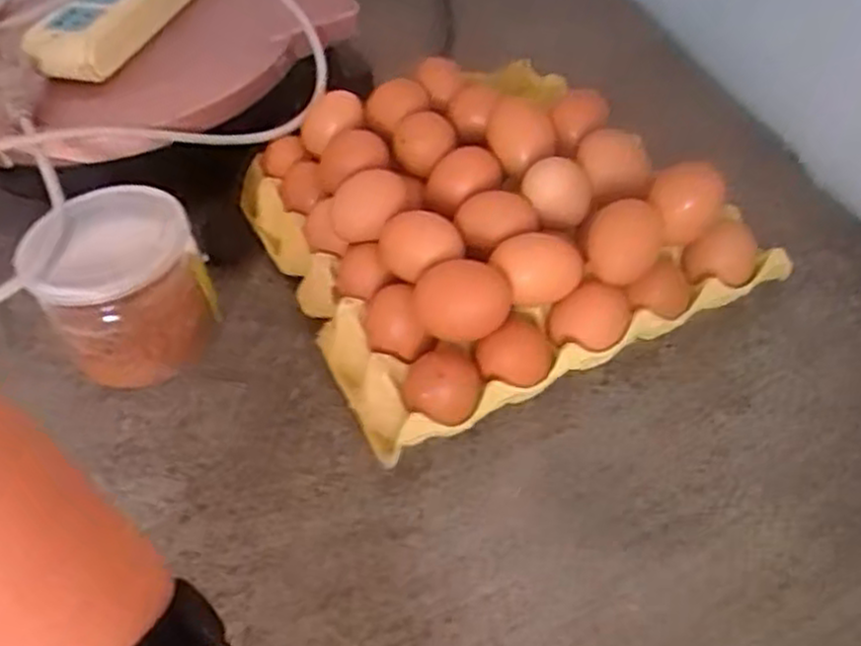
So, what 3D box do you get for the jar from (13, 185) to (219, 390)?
[{"bbox_3d":[-0.191,-0.020,0.490,0.094,0.098,0.094,-3,47,3],"label":"jar"}]

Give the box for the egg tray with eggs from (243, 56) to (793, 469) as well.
[{"bbox_3d":[0.036,-0.071,0.511,0.256,0.106,0.268,-23,50,-15],"label":"egg tray with eggs"}]

